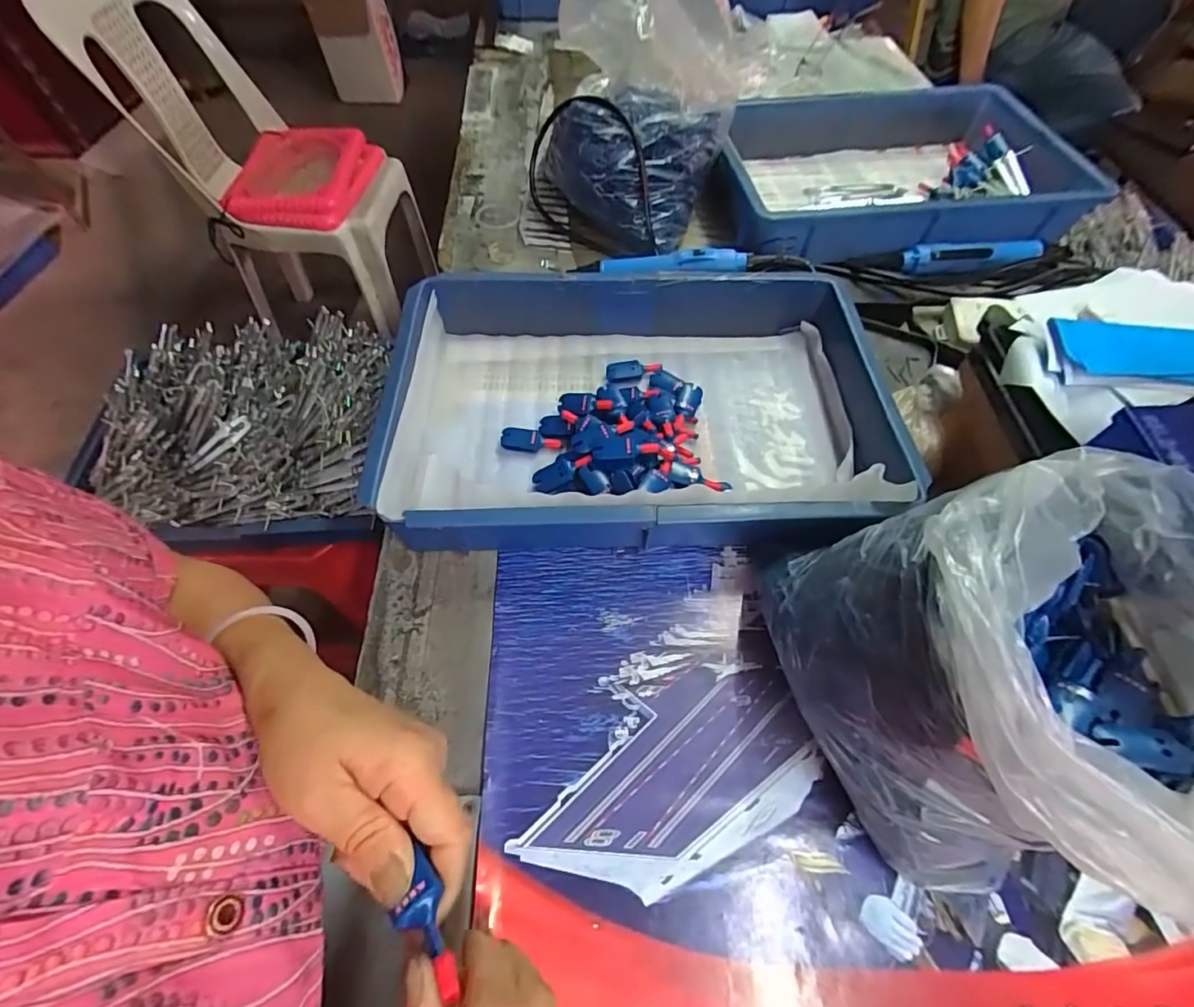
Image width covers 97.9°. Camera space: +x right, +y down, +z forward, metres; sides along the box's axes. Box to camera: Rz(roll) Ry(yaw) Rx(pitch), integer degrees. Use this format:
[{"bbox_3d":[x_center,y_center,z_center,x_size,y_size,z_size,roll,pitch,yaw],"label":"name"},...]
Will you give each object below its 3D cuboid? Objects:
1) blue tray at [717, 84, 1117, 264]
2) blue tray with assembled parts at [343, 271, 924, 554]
[{"bbox_3d":[0.382,-0.431,0.679,0.466,0.079,0.321,-8,59,-6],"label":"blue tray"},{"bbox_3d":[0.039,-0.088,0.479,0.414,0.087,0.280,-1,58,-2],"label":"blue tray with assembled parts"}]

